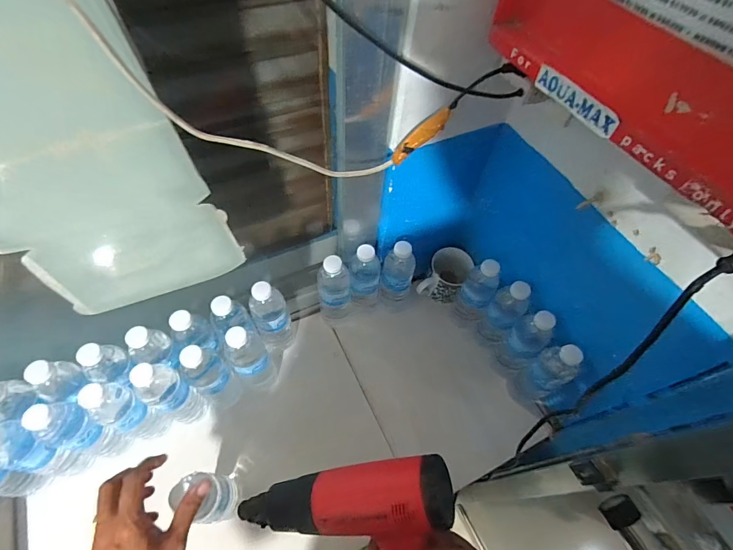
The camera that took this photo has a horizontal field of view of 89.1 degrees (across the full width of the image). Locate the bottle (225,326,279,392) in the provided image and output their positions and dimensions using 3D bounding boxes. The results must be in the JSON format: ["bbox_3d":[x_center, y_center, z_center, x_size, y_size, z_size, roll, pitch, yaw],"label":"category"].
[{"bbox_3d":[-0.201,0.148,0.643,0.055,0.206,0.060,1,58,-2],"label":"bottle"}]

